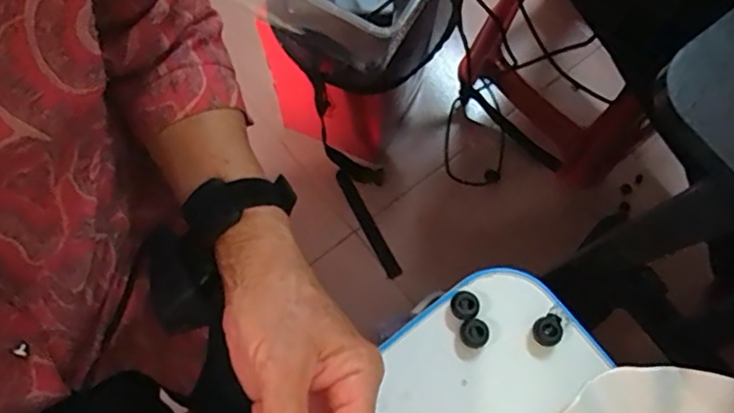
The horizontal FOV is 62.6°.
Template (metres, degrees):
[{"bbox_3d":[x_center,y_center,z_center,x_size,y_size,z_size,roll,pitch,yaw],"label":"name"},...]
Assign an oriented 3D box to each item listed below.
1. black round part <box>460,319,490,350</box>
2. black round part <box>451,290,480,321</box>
[{"bbox_3d":[0.066,0.078,0.371,0.018,0.012,0.017,0,74,0],"label":"black round part"},{"bbox_3d":[0.061,0.061,0.375,0.018,0.010,0.017,-40,78,-11],"label":"black round part"}]

